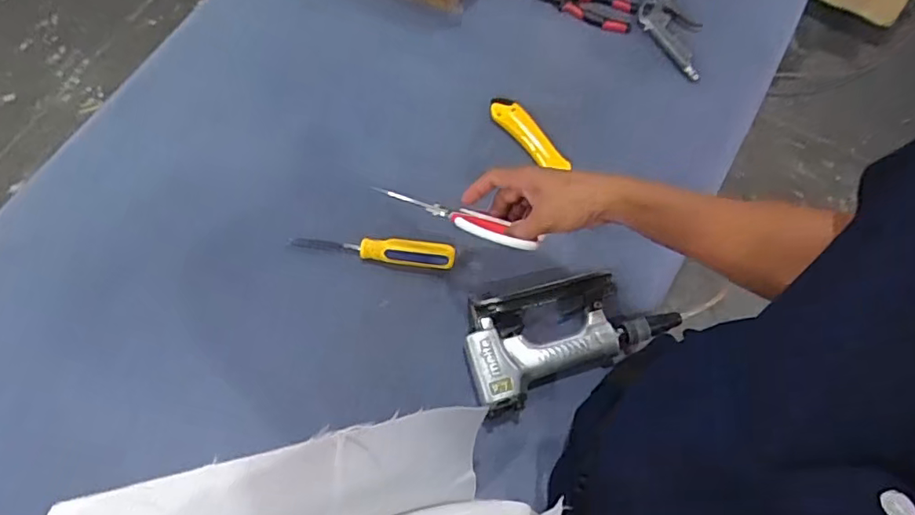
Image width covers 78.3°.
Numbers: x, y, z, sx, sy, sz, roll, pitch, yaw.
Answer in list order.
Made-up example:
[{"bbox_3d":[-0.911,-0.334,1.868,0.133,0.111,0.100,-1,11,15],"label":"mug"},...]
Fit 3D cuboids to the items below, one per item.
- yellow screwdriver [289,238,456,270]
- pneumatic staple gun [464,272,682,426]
[{"bbox_3d":[-0.101,-0.010,0.688,0.193,0.028,0.029,5,71,9],"label":"yellow screwdriver"},{"bbox_3d":[0.123,0.077,0.650,0.254,0.038,0.136,-25,73,-9],"label":"pneumatic staple gun"}]

